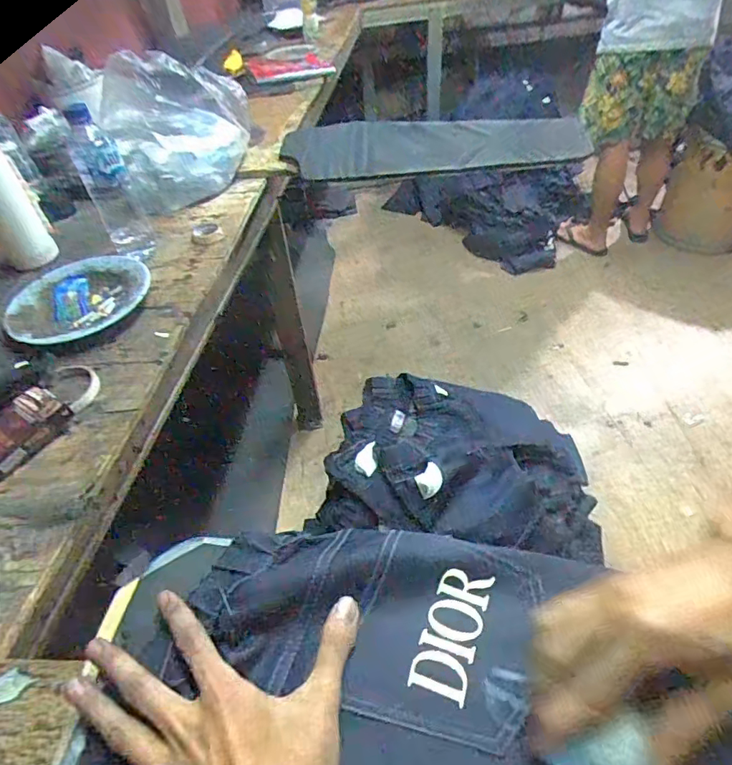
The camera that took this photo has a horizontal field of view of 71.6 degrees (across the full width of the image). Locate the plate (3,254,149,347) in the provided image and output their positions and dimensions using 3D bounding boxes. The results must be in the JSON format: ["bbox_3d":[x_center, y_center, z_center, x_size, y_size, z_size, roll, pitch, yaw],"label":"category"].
[{"bbox_3d":[-0.410,-0.123,0.734,0.183,0.025,0.189,-3,45,3],"label":"plate"}]

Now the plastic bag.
[{"bbox_3d":[-0.376,-0.466,0.939,0.219,0.203,0.365,12,48,17],"label":"plastic bag"}]

